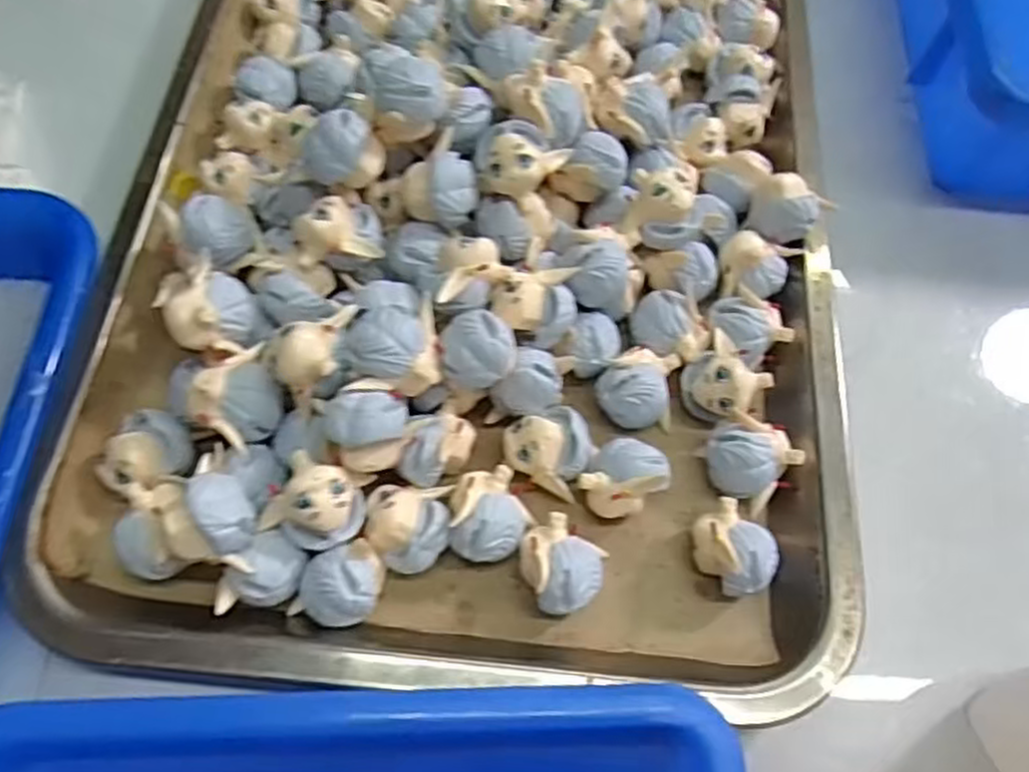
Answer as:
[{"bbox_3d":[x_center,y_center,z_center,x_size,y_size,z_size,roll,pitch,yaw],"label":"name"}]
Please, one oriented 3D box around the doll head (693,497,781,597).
[{"bbox_3d":[0.070,0.054,0.246,0.022,0.023,0.027,-34,69,-17],"label":"doll head"}]

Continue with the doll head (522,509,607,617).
[{"bbox_3d":[0.014,0.058,0.240,0.026,0.022,0.026,1,63,-2],"label":"doll head"}]

